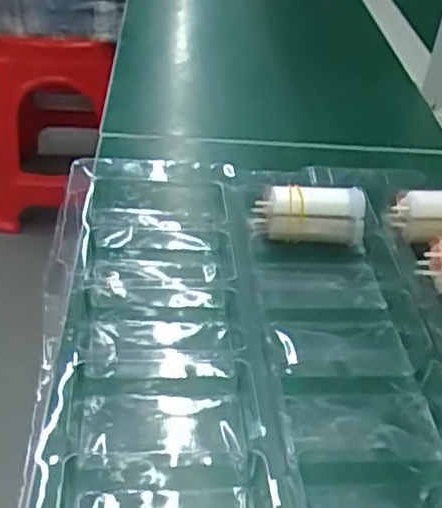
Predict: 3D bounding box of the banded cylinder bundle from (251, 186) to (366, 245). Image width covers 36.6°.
[{"bbox_3d":[0.055,-0.024,0.419,0.068,0.032,0.025,6,38,-1],"label":"banded cylinder bundle"}]

